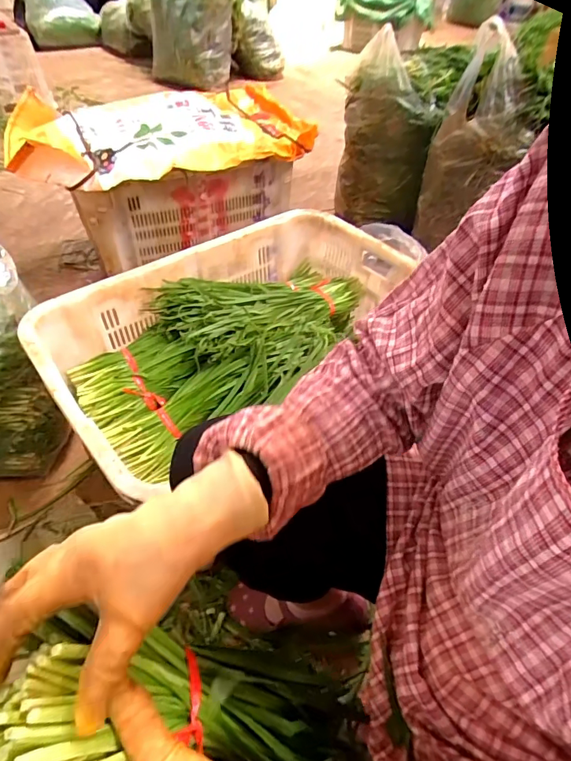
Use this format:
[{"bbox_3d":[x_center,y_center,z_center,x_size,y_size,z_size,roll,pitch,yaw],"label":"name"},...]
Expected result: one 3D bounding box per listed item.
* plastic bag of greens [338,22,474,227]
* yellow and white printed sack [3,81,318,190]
[{"bbox_3d":[0.366,-0.812,1.478,0.336,0.484,0.332,12,47,9],"label":"plastic bag of greens"},{"bbox_3d":[-0.349,-0.707,1.257,0.768,0.113,0.492,-20,51,-20],"label":"yellow and white printed sack"}]

